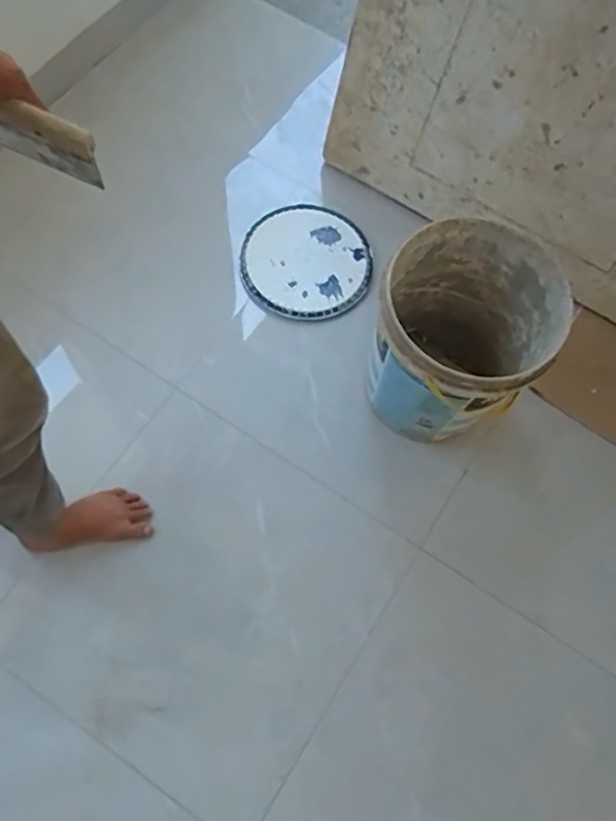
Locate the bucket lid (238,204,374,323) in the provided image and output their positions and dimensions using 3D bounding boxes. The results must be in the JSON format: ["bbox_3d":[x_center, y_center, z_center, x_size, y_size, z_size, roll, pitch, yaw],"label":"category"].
[{"bbox_3d":[-0.005,-0.343,1.417,0.292,0.031,0.308,1,69,-3],"label":"bucket lid"}]

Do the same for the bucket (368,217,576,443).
[{"bbox_3d":[0.268,-0.120,1.161,0.293,0.362,0.313,1,69,-3],"label":"bucket"}]

